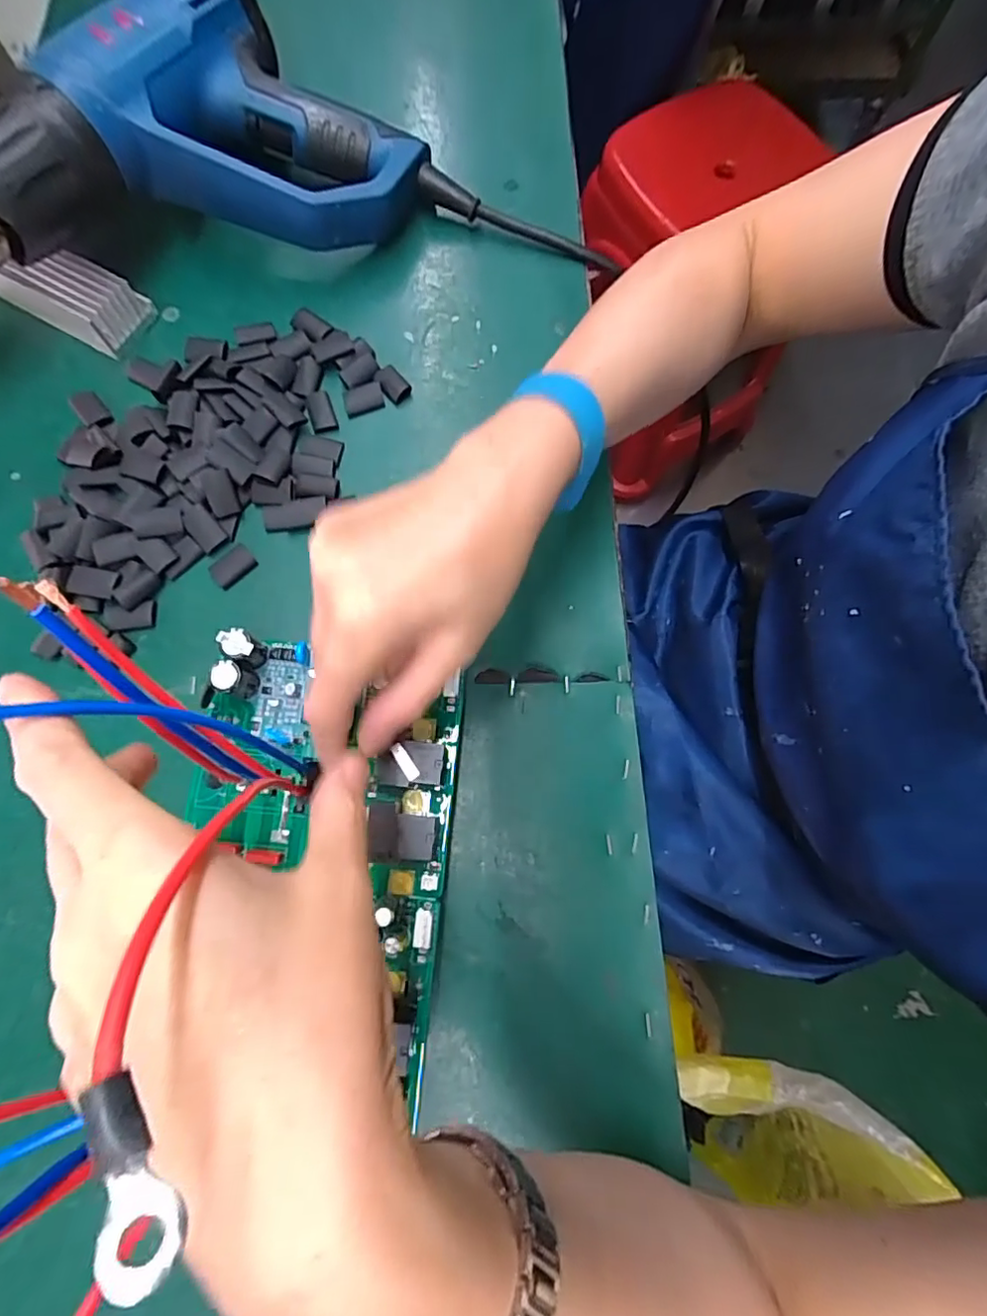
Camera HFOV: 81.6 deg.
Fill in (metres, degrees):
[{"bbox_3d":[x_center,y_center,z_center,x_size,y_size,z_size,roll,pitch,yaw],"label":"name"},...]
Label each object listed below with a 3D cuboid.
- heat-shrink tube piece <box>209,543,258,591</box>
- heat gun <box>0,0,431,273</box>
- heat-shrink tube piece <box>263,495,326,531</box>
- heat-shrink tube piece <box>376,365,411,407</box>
[{"bbox_3d":[-0.151,-0.054,0.330,0.026,0.004,0.016,-42,80,-10],"label":"heat-shrink tube piece"},{"bbox_3d":[-0.199,-0.308,0.343,0.293,0.089,0.162,-24,78,-6],"label":"heat gun"},{"bbox_3d":[-0.117,-0.085,0.335,0.038,0.005,0.016,-11,77,-3],"label":"heat-shrink tube piece"},{"bbox_3d":[-0.063,-0.172,0.358,0.014,0.005,0.025,-39,80,-9],"label":"heat-shrink tube piece"}]

